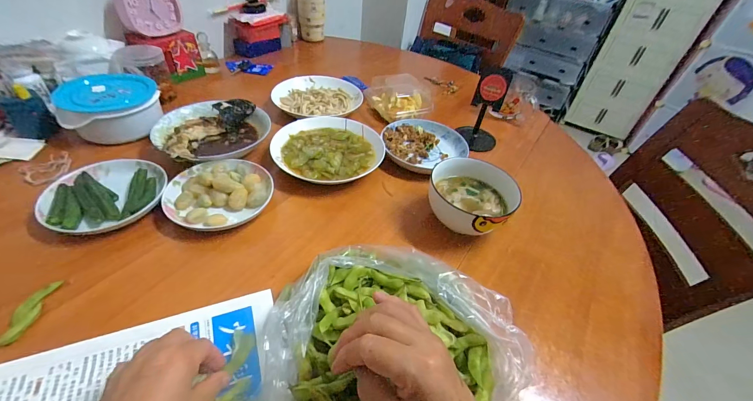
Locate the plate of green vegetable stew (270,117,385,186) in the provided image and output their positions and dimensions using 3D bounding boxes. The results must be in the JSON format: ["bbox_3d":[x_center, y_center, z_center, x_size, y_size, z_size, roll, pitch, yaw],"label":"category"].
[{"bbox_3d":[-0.091,-0.095,0.604,0.200,0.034,0.182,4,44,-4],"label":"plate of green vegetable stew"}]

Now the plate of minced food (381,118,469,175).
[{"bbox_3d":[0.088,-0.113,0.650,0.166,0.027,0.154,4,44,-4],"label":"plate of minced food"}]

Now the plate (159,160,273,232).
[{"bbox_3d":[-0.246,-0.016,0.493,0.147,0.041,0.136,4,44,-4],"label":"plate"}]

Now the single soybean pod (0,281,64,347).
[{"bbox_3d":[-0.384,0.123,0.350,0.021,0.012,0.072,6,43,-1],"label":"single soybean pod"}]

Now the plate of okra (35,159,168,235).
[{"bbox_3d":[-0.400,-0.017,0.473,0.151,0.034,0.136,-15,48,-22],"label":"plate of okra"}]

